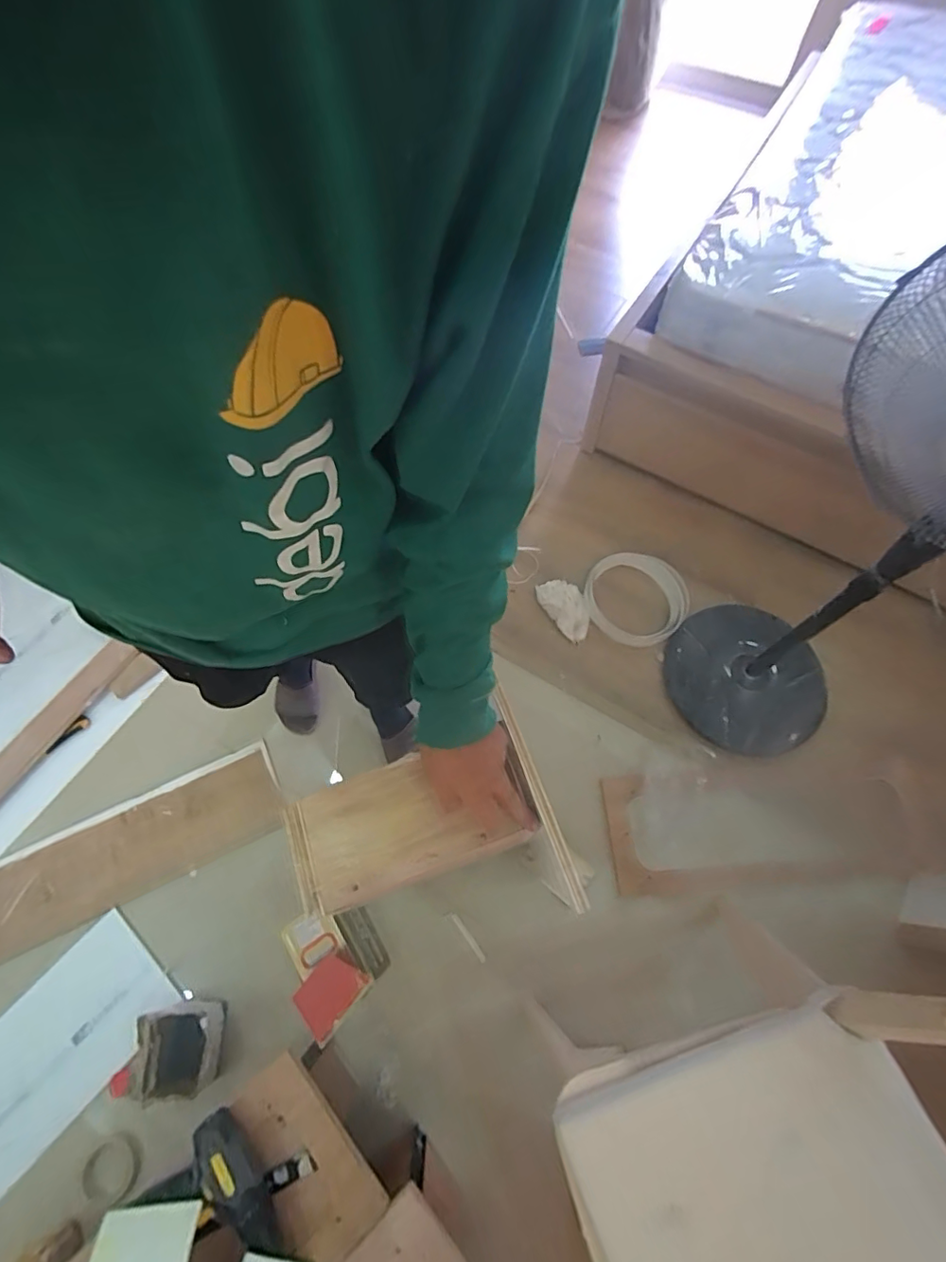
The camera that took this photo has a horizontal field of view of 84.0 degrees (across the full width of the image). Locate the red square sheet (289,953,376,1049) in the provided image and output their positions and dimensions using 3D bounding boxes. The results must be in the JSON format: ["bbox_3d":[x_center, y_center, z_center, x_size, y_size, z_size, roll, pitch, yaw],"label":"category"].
[{"bbox_3d":[-0.229,0.580,0.840,0.085,0.019,0.106,39,72,16],"label":"red square sheet"}]

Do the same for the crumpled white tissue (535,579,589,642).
[{"bbox_3d":[0.242,-0.055,1.386,0.106,0.021,0.178,-17,66,-8],"label":"crumpled white tissue"}]

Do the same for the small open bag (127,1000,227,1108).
[{"bbox_3d":[-0.544,0.775,0.977,0.136,0.085,0.134,-5,65,-2],"label":"small open bag"}]

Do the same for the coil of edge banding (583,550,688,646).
[{"bbox_3d":[0.424,-0.096,1.383,0.254,0.033,0.271,0,65,0],"label":"coil of edge banding"}]

